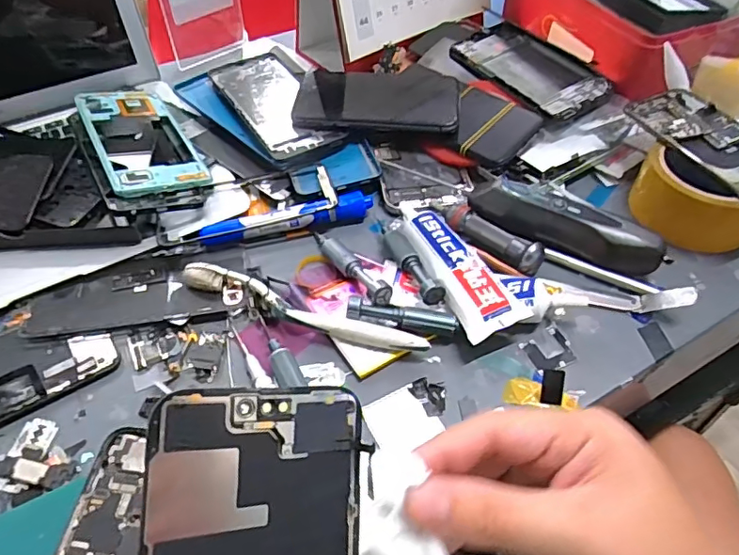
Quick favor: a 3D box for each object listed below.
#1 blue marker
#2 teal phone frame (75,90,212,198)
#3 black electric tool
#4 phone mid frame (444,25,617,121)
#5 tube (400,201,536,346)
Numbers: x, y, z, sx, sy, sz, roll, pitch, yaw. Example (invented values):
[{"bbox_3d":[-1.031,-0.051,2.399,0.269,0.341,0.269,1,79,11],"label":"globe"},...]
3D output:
[{"bbox_3d":[-0.062,-0.047,0.426,0.135,0.013,0.022,-13,50,-11],"label":"blue marker"},{"bbox_3d":[-0.197,-0.122,0.468,0.077,0.007,0.160,-15,49,-30],"label":"teal phone frame"},{"bbox_3d":[0.145,-0.042,0.406,0.141,0.035,0.038,22,52,17],"label":"black electric tool"},{"bbox_3d":[0.151,-0.203,0.523,0.075,0.005,0.154,-33,56,-15],"label":"phone mid frame"},{"bbox_3d":[0.057,-0.014,0.386,0.043,0.025,0.134,-20,52,-17],"label":"tube"}]

